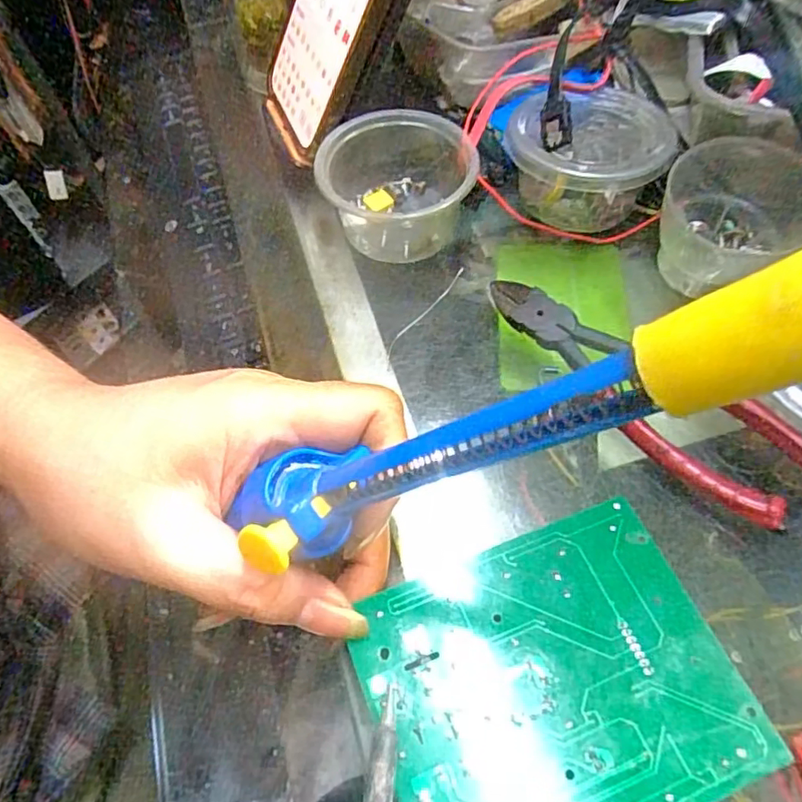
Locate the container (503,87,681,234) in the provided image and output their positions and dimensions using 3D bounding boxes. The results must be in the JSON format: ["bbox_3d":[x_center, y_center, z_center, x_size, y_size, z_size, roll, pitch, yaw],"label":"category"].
[{"bbox_3d":[0.093,-0.124,0.308,0.076,0.043,0.076,8,60,7],"label":"container"}]

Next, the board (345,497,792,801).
[{"bbox_3d":[0.048,0.090,0.192,0.112,0.004,0.089,-19,60,-11],"label":"board"}]

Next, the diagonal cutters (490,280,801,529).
[{"bbox_3d":[0.097,-0.008,0.251,0.038,0.018,0.154,-38,65,-18],"label":"diagonal cutters"}]

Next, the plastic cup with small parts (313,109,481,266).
[{"bbox_3d":[-0.003,-0.111,0.310,0.075,0.042,0.068,-11,60,-4],"label":"plastic cup with small parts"}]

